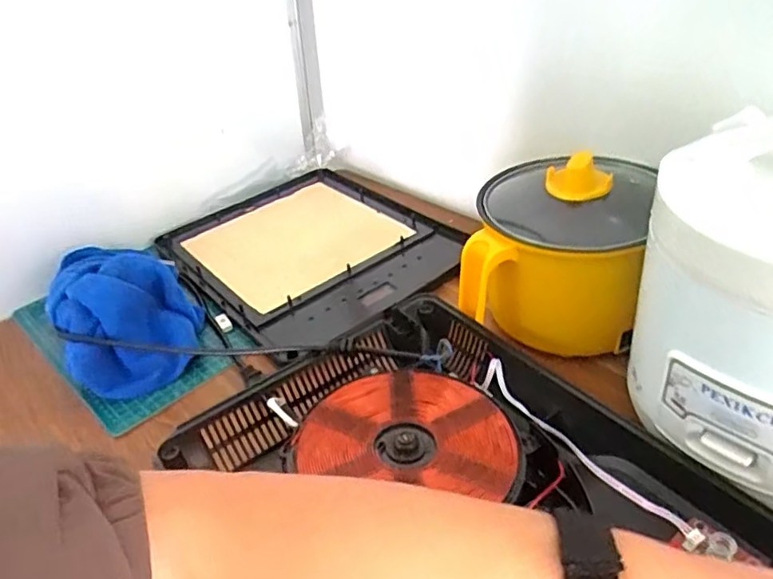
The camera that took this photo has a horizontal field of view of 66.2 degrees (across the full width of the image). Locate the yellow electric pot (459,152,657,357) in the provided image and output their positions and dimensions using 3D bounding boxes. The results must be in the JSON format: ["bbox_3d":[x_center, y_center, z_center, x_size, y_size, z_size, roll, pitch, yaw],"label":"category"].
[{"bbox_3d":[0.146,-0.036,0.532,0.135,0.144,0.135,5,37,16],"label":"yellow electric pot"}]

